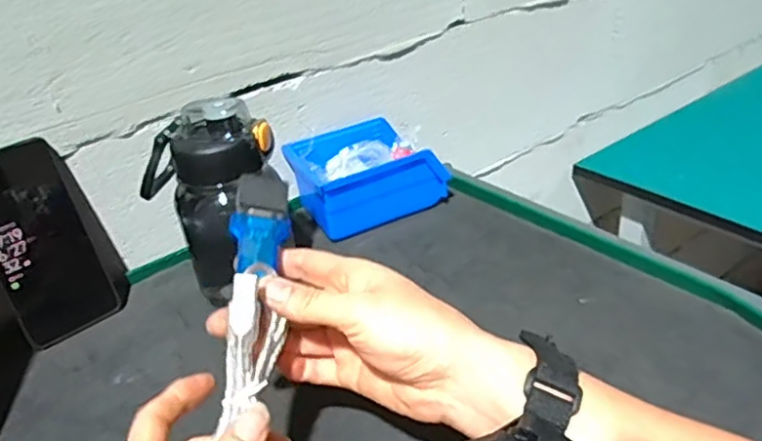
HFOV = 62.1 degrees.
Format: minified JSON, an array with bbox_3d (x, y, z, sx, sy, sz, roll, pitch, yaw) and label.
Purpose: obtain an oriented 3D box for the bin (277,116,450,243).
[{"bbox_3d":[-0.017,-0.047,0.637,0.133,0.063,0.111,-20,33,-20],"label":"bin"}]

